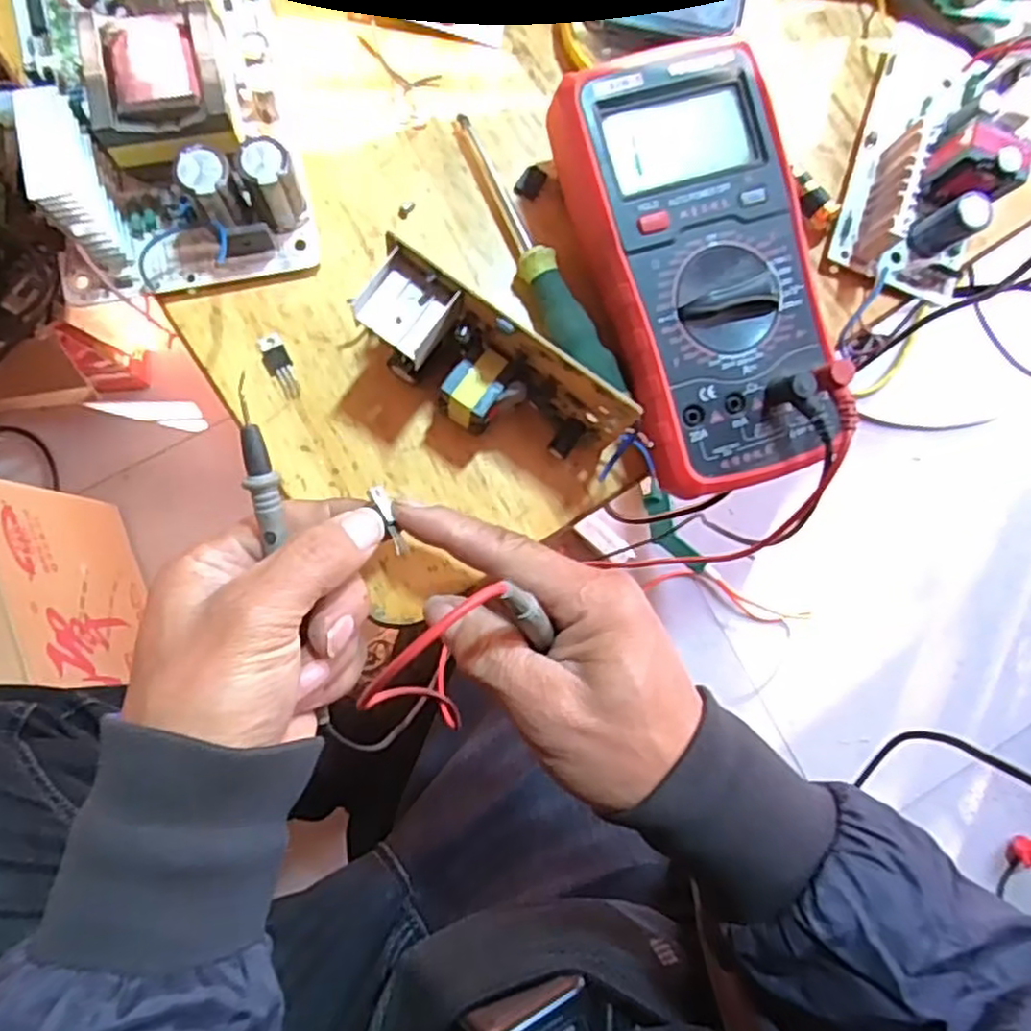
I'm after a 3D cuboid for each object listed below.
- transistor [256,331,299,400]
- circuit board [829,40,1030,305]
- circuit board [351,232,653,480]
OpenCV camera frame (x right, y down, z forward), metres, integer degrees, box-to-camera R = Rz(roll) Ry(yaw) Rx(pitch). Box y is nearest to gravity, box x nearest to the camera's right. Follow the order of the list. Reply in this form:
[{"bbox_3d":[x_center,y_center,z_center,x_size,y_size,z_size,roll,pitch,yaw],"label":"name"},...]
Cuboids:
[{"bbox_3d":[-0.105,-0.066,0.332,0.011,0.004,0.029,-20,87,-7],"label":"transistor"},{"bbox_3d":[0.200,-0.170,0.348,0.066,0.036,0.121,18,83,-3],"label":"circuit board"},{"bbox_3d":[-0.002,-0.057,0.311,0.131,0.063,0.045,28,83,-2],"label":"circuit board"}]

